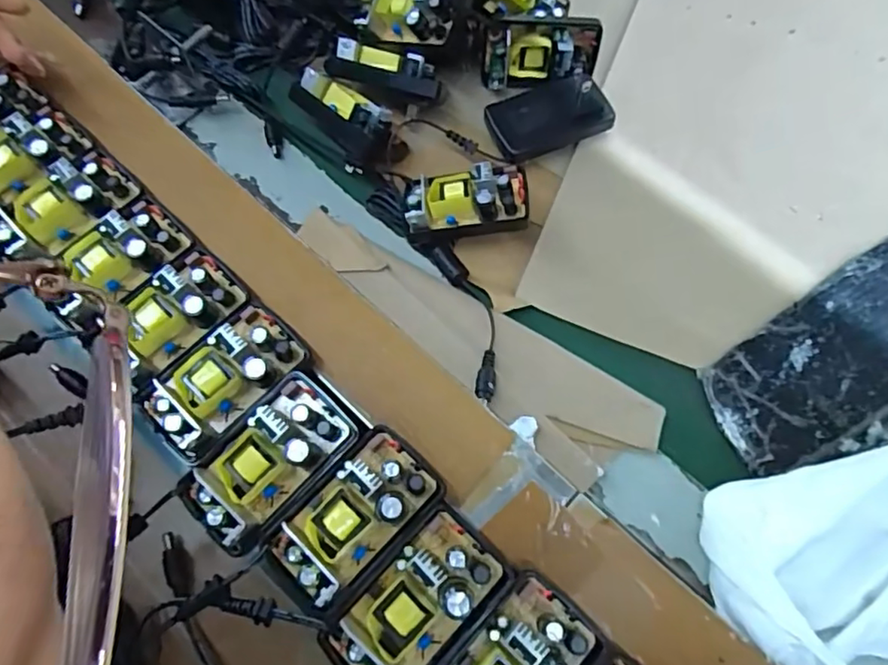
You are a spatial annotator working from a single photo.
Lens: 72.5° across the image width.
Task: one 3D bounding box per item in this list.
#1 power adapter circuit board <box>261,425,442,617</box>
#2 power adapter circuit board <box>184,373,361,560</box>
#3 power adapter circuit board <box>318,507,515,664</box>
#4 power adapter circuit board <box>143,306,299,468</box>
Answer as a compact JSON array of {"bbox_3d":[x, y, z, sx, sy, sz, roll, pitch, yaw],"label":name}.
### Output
[{"bbox_3d":[-0.041,0.085,0.281,0.046,0.021,0.082,40,76,15],"label":"power adapter circuit board"},{"bbox_3d":[-0.083,0.059,0.288,0.046,0.023,0.079,39,76,14],"label":"power adapter circuit board"},{"bbox_3d":[-0.011,0.120,0.264,0.046,0.023,0.083,42,77,15],"label":"power adapter circuit board"},{"bbox_3d":[-0.111,0.023,0.307,0.039,0.026,0.077,38,75,14],"label":"power adapter circuit board"}]

